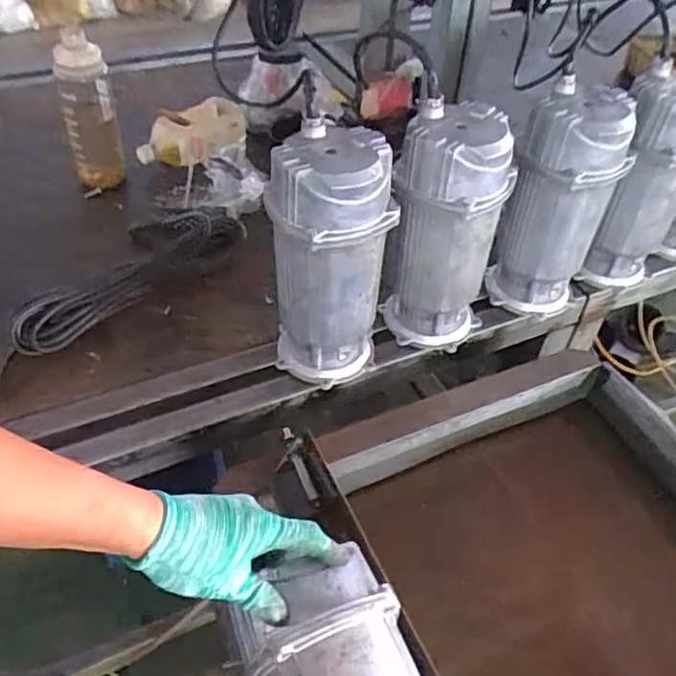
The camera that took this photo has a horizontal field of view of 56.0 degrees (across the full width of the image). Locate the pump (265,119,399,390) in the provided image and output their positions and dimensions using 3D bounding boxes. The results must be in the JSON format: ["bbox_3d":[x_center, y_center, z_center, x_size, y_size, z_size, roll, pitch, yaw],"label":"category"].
[{"bbox_3d":[-0.012,-0.080,0.745,0.135,0.299,0.114,2,46,-2],"label":"pump"}]

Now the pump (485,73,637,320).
[{"bbox_3d":[0.288,-0.171,0.849,0.128,0.291,0.111,16,47,12],"label":"pump"}]

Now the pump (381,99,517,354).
[{"bbox_3d":[0.132,-0.126,0.802,0.124,0.299,0.115,2,46,-2],"label":"pump"}]

